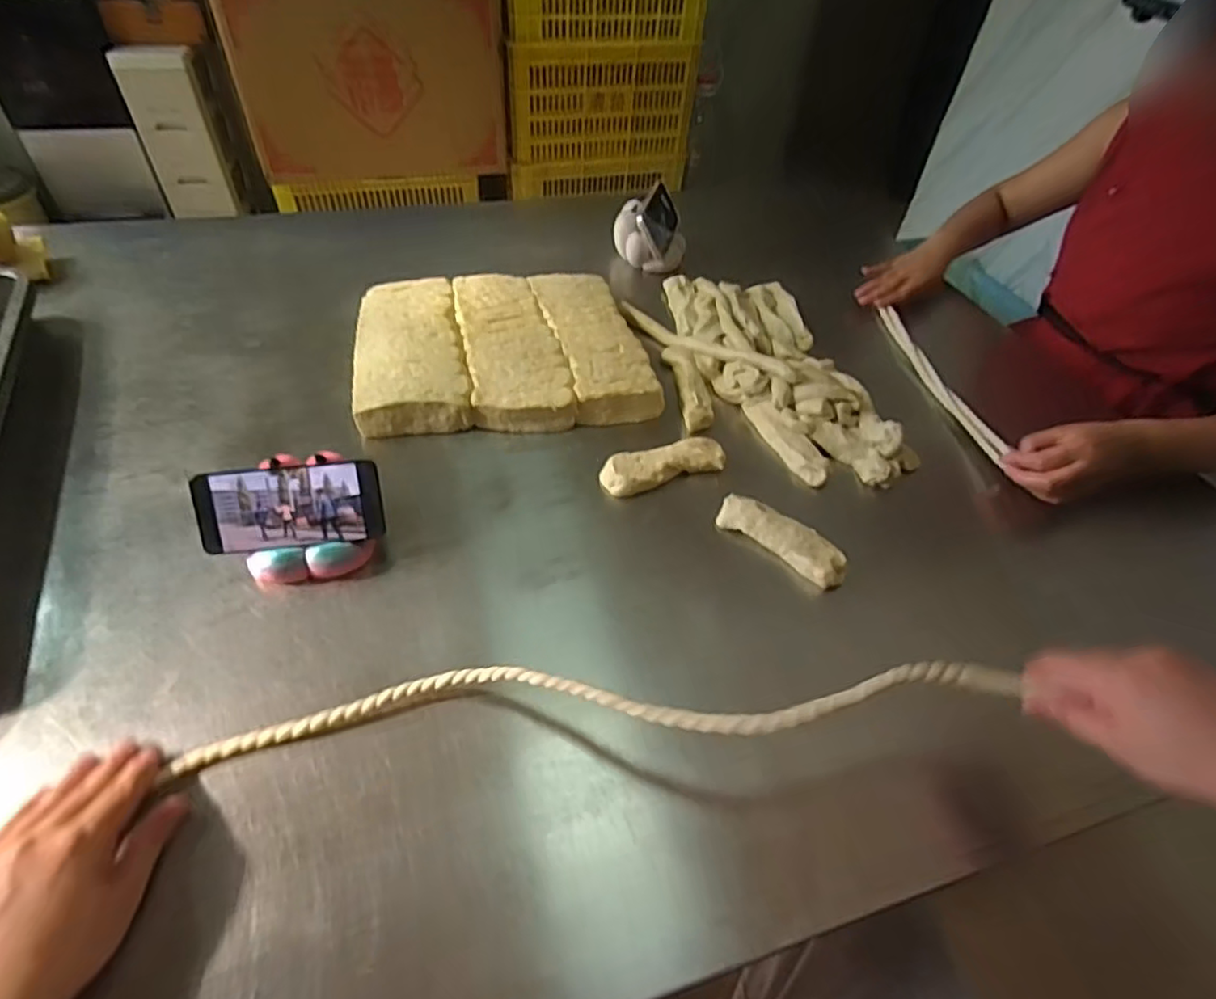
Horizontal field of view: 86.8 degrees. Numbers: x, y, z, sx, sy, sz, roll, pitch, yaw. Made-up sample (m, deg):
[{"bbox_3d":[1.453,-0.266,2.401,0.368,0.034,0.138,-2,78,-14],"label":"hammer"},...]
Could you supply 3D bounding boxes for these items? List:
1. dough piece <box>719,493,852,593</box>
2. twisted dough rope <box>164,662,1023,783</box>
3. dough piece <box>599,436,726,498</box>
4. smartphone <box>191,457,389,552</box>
[{"bbox_3d":[0.176,0.043,0.654,0.135,0.035,0.044,36,53,24],"label":"dough piece"},{"bbox_3d":[-0.018,0.157,0.497,0.599,0.029,0.089,-7,31,4],"label":"twisted dough rope"},{"bbox_3d":[0.061,-0.037,0.711,0.137,0.027,0.045,-13,50,-17],"label":"dough piece"},{"bbox_3d":[-0.292,0.007,0.591,0.158,0.074,0.007,-5,16,-6],"label":"smartphone"}]

